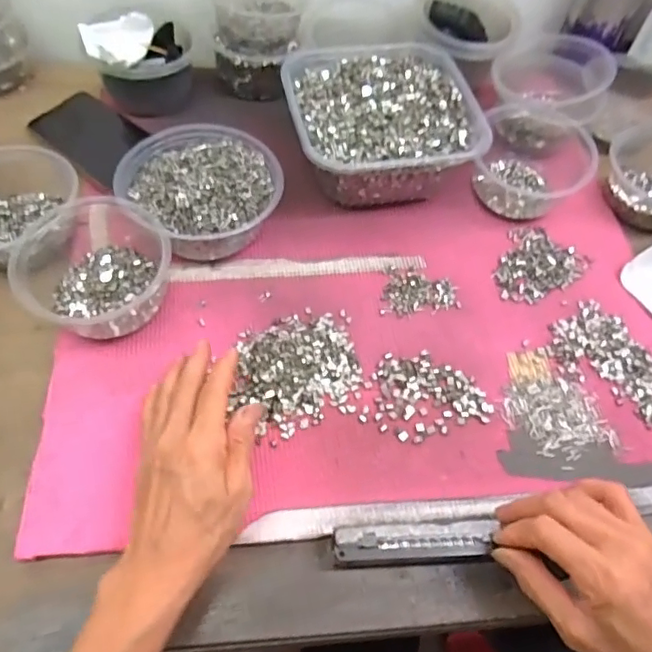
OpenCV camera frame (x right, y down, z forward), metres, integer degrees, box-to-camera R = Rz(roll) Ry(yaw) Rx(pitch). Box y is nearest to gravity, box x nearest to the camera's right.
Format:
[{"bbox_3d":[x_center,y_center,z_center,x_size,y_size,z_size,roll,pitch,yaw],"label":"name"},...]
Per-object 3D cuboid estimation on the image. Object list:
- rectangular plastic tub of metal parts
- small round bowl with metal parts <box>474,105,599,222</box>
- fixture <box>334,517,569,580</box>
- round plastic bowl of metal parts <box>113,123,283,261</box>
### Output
[{"bbox_3d":[0.048,-0.196,0.555,0.171,0.079,0.175,-9,58,-11],"label":"rectangular plastic tub of metal parts"},{"bbox_3d":[0.202,-0.170,0.557,0.106,0.065,0.123,13,57,3],"label":"small round bowl with metal parts"},{"bbox_3d":[0.058,0.144,0.375,0.104,0.020,0.029,-2,57,-6],"label":"fixture"},{"bbox_3d":[-0.111,-0.120,0.501,0.129,0.062,0.140,2,57,-4],"label":"round plastic bowl of metal parts"}]

